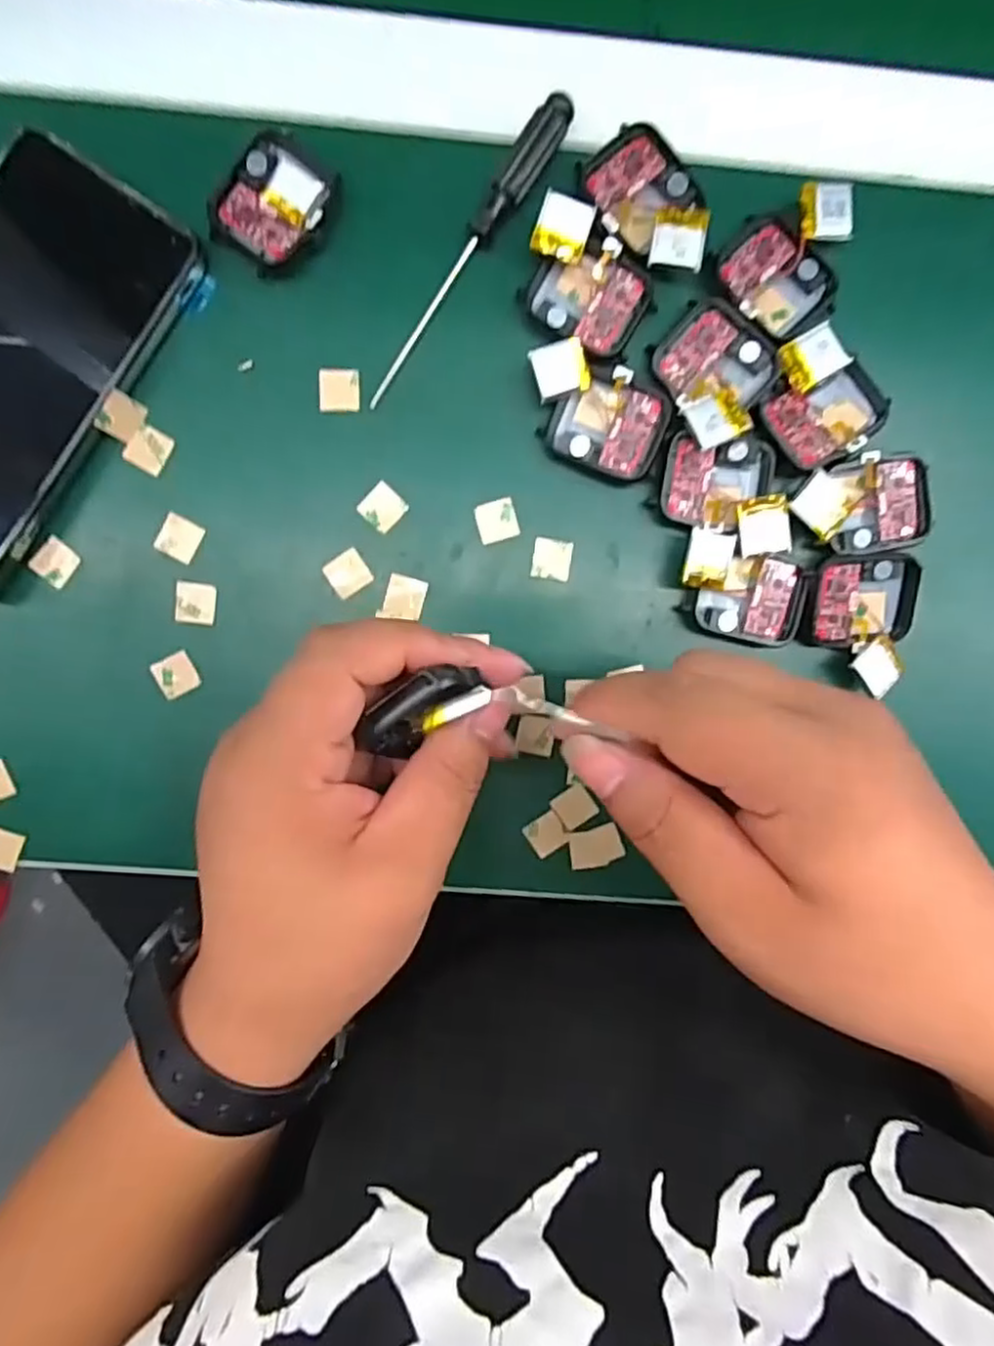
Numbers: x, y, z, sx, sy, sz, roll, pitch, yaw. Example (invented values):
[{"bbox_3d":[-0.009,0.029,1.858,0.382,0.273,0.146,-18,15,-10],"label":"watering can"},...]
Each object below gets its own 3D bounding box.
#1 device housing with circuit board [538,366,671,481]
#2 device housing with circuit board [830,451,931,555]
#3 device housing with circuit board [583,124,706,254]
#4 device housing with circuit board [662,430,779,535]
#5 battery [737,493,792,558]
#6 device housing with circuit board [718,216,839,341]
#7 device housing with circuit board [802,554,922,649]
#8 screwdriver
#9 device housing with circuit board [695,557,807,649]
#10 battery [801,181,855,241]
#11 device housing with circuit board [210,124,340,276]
[{"bbox_3d":[0.043,-0.098,0.282,0.043,0.011,0.036,20,94,-3],"label":"device housing with circuit board"},{"bbox_3d":[0.153,-0.067,0.286,0.038,0.009,0.037,-7,95,-1],"label":"device housing with circuit board"},{"bbox_3d":[0.053,-0.184,0.274,0.039,0.010,0.039,-44,94,2],"label":"device housing with circuit board"},{"bbox_3d":[0.087,-0.075,0.285,0.043,0.016,0.035,7,95,-2],"label":"device housing with circuit board"},{"bbox_3d":[0.104,-0.057,0.278,0.019,0.004,0.022,-8,100,2],"label":"battery"},{"bbox_3d":[0.108,-0.151,0.279,0.045,0.011,0.036,42,93,-4],"label":"device housing with circuit board"},{"bbox_3d":[0.146,-0.028,0.286,0.046,0.008,0.036,0,95,-1],"label":"device housing with circuit board"},{"bbox_3d":[-0.011,-0.161,0.275,0.013,0.010,0.130,34,93,-4],"label":"screwdriver"},{"bbox_3d":[0.102,-0.029,0.291,0.041,0.012,0.034,6,95,-2],"label":"device housing with circuit board"},{"bbox_3d":[0.126,-0.176,0.275,0.021,0.007,0.019,-5,95,-1],"label":"battery"},{"bbox_3d":[-0.083,-0.176,0.272,0.039,0.010,0.044,39,93,-4],"label":"device housing with circuit board"}]

